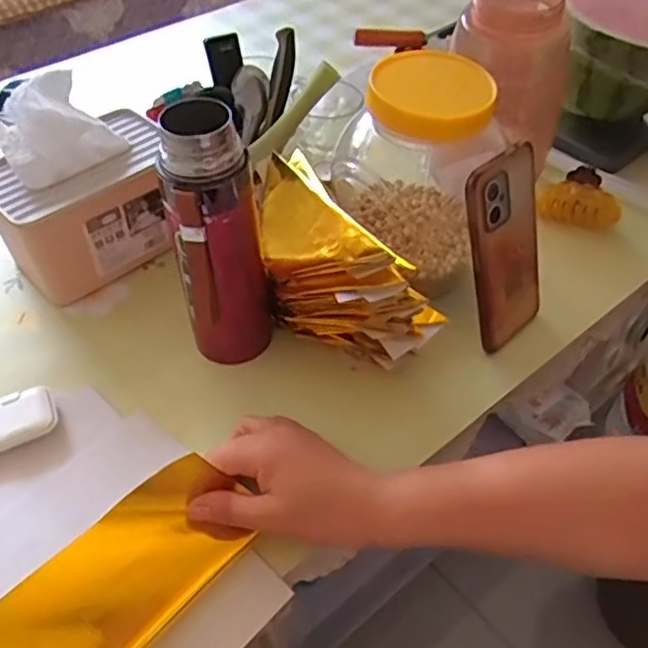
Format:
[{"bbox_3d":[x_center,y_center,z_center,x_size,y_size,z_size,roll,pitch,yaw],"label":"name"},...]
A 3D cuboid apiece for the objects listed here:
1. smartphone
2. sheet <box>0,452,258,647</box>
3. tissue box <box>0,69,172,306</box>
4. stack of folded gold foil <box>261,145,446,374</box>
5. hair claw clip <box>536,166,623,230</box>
[{"bbox_3d":[0.149,-0.058,0.512,0.083,0.164,0.011,-38,41,-25],"label":"smartphone"},{"bbox_3d":[-0.128,0.161,0.391,0.172,0.022,0.076,-38,94,-30],"label":"sheet"},{"bbox_3d":[-0.221,-0.124,0.576,0.161,0.158,0.117,-29,55,-23],"label":"tissue box"},{"bbox_3d":[0.001,-0.049,0.528,0.093,0.111,0.196,-31,56,-24],"label":"stack of folded gold foil"},{"bbox_3d":[0.262,-0.128,0.649,0.081,0.037,0.053,17,51,14],"label":"hair claw clip"}]

